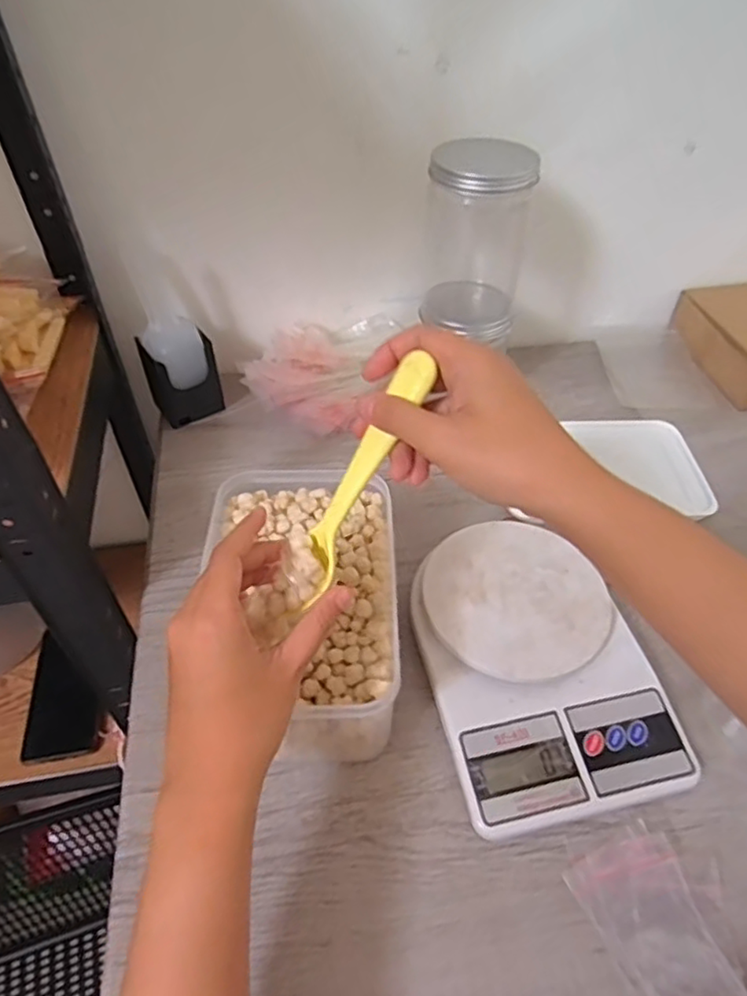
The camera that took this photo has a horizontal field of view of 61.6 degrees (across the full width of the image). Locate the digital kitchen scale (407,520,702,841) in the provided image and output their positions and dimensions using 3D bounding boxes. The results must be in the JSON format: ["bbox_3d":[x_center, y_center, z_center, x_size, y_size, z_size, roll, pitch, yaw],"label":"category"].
[{"bbox_3d":[0.113,0.112,0.447,0.152,0.040,0.209,-10,48,-10],"label":"digital kitchen scale"}]

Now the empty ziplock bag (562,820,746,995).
[{"bbox_3d":[0.165,0.240,0.347,0.070,0.009,0.100,-20,52,-18],"label":"empty ziplock bag"}]

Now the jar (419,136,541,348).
[{"bbox_3d":[0.093,-0.233,0.570,0.087,0.165,0.090,7,47,6],"label":"jar"}]

